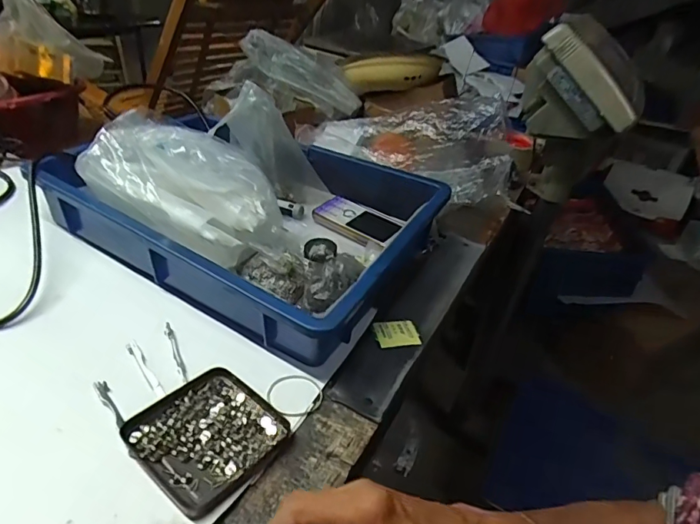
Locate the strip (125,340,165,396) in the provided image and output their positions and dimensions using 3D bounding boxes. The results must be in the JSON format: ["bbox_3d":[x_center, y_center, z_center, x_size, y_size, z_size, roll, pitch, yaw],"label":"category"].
[{"bbox_3d":[-0.176,0.090,0.410,0.010,0.004,0.077,-22,45,-36],"label":"strip"}]

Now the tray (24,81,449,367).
[{"bbox_3d":[-0.115,-0.086,0.564,0.414,0.138,0.298,25,38,23],"label":"tray"}]

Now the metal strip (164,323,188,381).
[{"bbox_3d":[-0.160,0.081,0.432,0.008,0.006,0.076,-11,39,-25],"label":"metal strip"}]

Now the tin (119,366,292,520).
[{"bbox_3d":[-0.113,0.132,0.371,0.100,0.009,0.099,28,39,26],"label":"tin"}]

